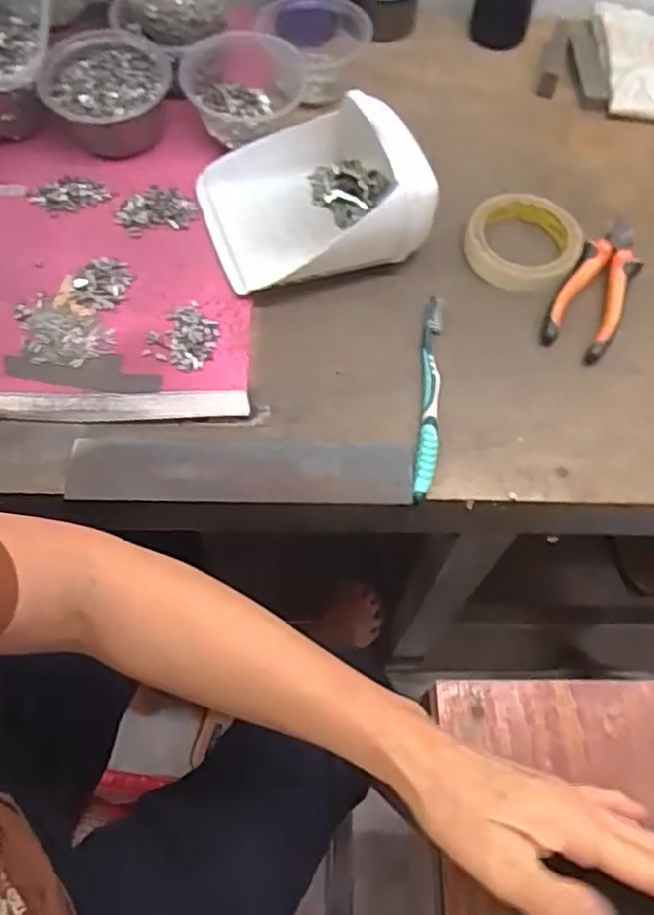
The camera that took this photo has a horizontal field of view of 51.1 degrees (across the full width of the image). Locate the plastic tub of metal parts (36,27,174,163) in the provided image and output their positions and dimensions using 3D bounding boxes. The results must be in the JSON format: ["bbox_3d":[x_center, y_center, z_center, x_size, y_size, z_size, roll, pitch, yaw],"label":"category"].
[{"bbox_3d":[-0.210,-0.345,0.646,0.115,0.065,0.118,1,62,-2],"label":"plastic tub of metal parts"}]

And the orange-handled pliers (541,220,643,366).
[{"bbox_3d":[0.228,-0.144,0.579,0.055,0.020,0.133,24,63,11],"label":"orange-handled pliers"}]

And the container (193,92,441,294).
[{"bbox_3d":[-0.017,-0.227,0.570,0.167,0.074,0.159,-13,64,-9],"label":"container"}]

